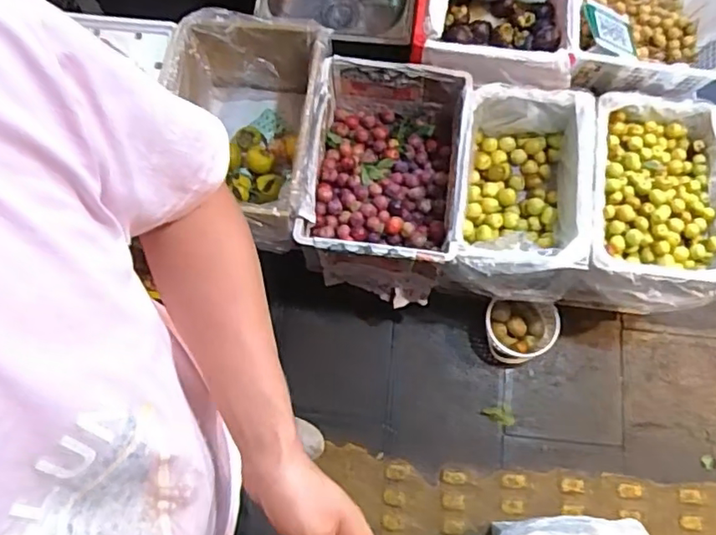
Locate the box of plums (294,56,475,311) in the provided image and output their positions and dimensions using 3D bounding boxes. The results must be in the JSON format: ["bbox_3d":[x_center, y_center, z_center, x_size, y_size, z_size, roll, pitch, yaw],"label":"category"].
[{"bbox_3d":[0.059,-0.206,1.381,0.335,0.221,0.495,9,72,3],"label":"box of plums"}]

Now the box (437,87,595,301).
[{"bbox_3d":[0.370,-0.163,1.362,0.301,0.269,0.436,14,60,5],"label":"box"}]

